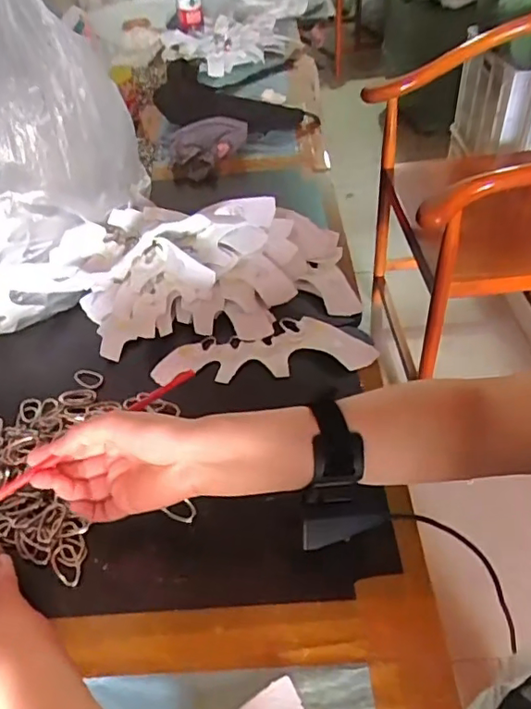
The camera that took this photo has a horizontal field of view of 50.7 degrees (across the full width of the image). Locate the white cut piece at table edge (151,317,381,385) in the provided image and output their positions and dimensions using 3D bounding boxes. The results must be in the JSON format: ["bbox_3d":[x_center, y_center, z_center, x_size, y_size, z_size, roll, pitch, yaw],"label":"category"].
[{"bbox_3d":[-0.003,-0.005,0.592,0.223,0.011,0.069,-6,53,1],"label":"white cut piece at table edge"}]

